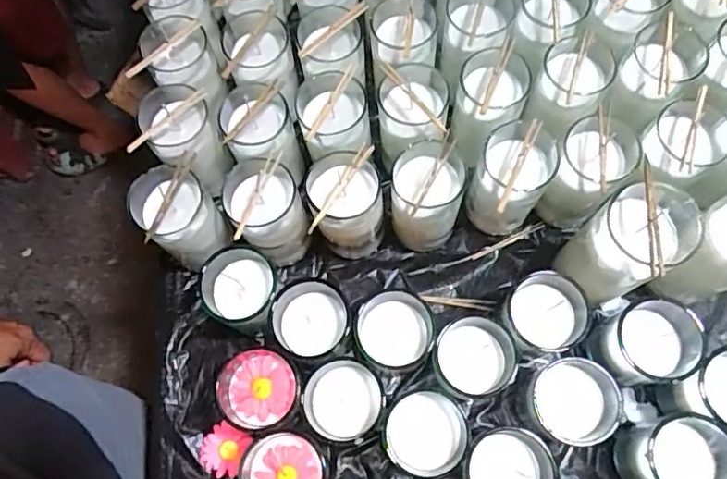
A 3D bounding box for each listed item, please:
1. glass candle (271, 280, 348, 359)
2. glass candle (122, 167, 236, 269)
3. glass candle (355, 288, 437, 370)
[{"bbox_3d":[-0.048,0.082,0.531,0.066,0.094,0.066,-1,72,2],"label":"glass candle"},{"bbox_3d":[-0.169,-0.015,0.541,0.067,0.107,0.083,-41,75,-10],"label":"glass candle"},{"bbox_3d":[0.028,0.090,0.536,0.070,0.080,0.064,-1,72,2],"label":"glass candle"}]

